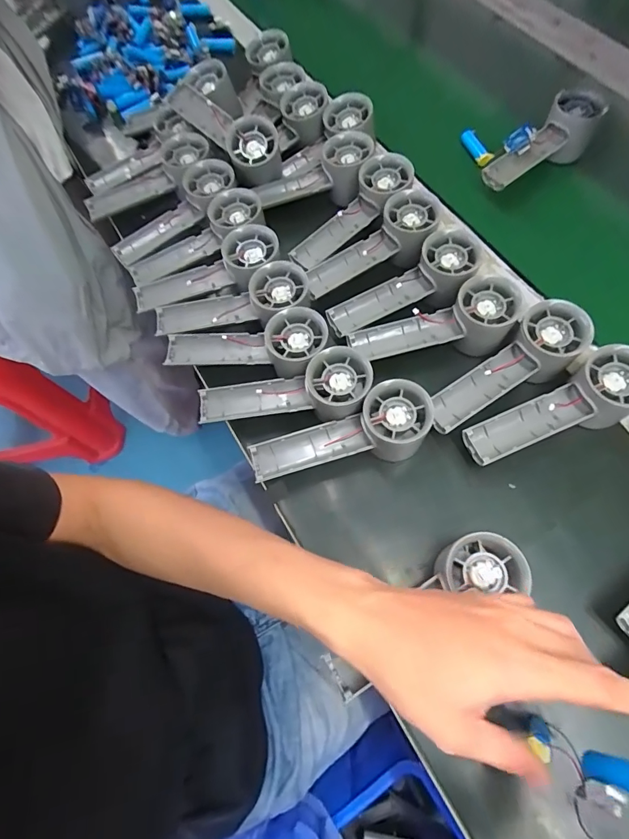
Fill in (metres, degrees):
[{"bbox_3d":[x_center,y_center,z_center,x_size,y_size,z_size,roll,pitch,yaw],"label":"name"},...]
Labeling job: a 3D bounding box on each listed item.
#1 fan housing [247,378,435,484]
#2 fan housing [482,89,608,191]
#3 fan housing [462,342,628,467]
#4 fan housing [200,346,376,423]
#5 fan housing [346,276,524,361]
[{"bbox_3d":[0.024,0.017,0.378,0.159,0.045,0.055,-19,68,7],"label":"fan housing"},{"bbox_3d":[0.271,-0.321,0.494,0.168,0.040,0.056,-38,72,-13],"label":"fan housing"},{"bbox_3d":[0.208,-0.005,0.377,0.156,0.050,0.053,-26,69,7],"label":"fan housing"},{"bbox_3d":[-0.028,-0.023,0.386,0.156,0.027,0.055,-12,68,11],"label":"fan housing"},{"bbox_3d":[0.114,-0.087,0.415,0.152,0.046,0.054,-14,68,10],"label":"fan housing"}]

